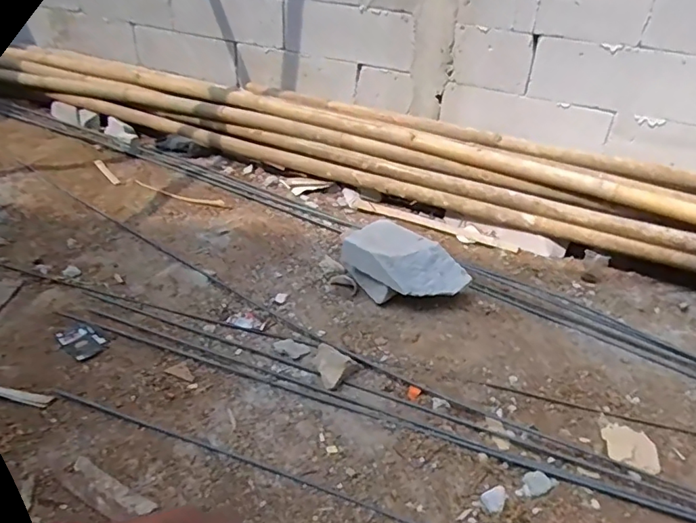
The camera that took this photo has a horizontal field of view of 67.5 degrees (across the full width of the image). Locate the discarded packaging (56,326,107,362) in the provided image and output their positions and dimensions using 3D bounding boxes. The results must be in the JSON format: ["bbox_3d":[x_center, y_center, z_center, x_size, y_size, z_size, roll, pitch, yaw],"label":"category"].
[{"bbox_3d":[-0.649,0.196,1.274,0.104,0.024,0.084,28,41,31],"label":"discarded packaging"}]

